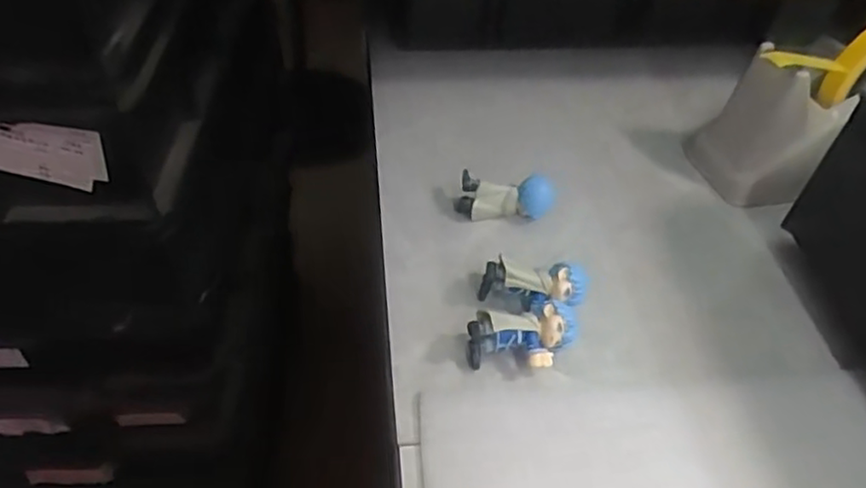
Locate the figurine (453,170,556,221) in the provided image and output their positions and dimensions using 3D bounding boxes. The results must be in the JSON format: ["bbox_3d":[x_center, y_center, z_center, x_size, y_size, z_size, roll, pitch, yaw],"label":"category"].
[{"bbox_3d":[0.050,-0.031,0.465,0.066,0.028,0.025,6,45,2],"label":"figurine"}]

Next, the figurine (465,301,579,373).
[{"bbox_3d":[0.051,0.054,0.382,0.061,0.029,0.028,-8,46,-11],"label":"figurine"}]

